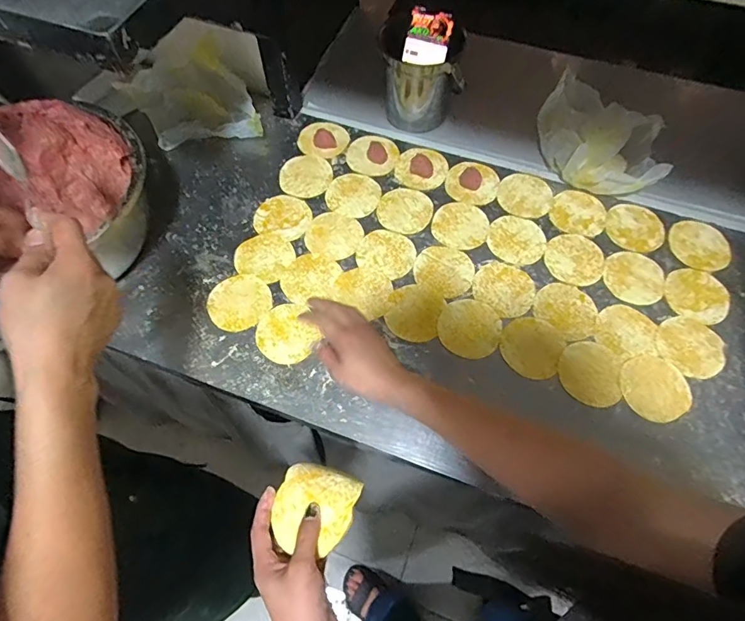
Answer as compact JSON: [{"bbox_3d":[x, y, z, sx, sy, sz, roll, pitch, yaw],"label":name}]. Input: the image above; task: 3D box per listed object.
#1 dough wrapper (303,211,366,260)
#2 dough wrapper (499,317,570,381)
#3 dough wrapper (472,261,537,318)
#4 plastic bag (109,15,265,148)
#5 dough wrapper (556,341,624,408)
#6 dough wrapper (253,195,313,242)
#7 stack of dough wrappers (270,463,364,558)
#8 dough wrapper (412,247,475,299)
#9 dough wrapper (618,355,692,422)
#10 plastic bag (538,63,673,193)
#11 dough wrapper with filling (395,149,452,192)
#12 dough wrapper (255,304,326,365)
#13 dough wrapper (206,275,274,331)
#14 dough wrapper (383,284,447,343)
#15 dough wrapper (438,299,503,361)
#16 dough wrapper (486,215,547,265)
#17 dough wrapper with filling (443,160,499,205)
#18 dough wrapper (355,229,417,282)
[{"bbox_3d":[-0.058,-0.112,0.663,0.080,0.004,0.076,19,65,10],"label":"dough wrapper"},{"bbox_3d":[0.205,0.046,0.582,0.076,0.004,0.081,0,63,0],"label":"dough wrapper"},{"bbox_3d":[0.183,-0.031,0.625,0.084,0.004,0.078,0,63,0],"label":"dough wrapper"},{"bbox_3d":[-0.298,-0.349,0.722,0.252,0.108,0.161,-4,63,-2],"label":"plastic bag"},{"bbox_3d":[0.273,0.078,0.568,0.077,0.004,0.082,12,64,6],"label":"dough wrapper"},{"bbox_3d":[-0.135,-0.142,0.680,0.083,0.004,0.074,12,64,7],"label":"dough wrapper"},{"bbox_3d":[-0.053,0.199,0.454,0.081,0.035,0.074,9,67,24],"label":"stack of dough wrappers"},{"bbox_3d":[0.103,-0.059,0.639,0.082,0.004,0.076,0,63,0],"label":"dough wrapper"},{"bbox_3d":[0.349,0.095,0.558,0.080,0.004,0.080,0,63,0],"label":"dough wrapper"},{"bbox_3d":[0.341,-0.255,0.690,0.194,0.081,0.141,29,67,14],"label":"plastic bag"},{"bbox_3d":[0.079,-0.232,0.717,0.082,0.016,0.086,0,63,0],"label":"dough wrapper with filling"},{"bbox_3d":[-0.113,0.030,0.590,0.074,0.004,0.081,0,63,0],"label":"dough wrapper"},{"bbox_3d":[-0.180,-0.012,0.612,0.082,0.004,0.082,0,63,0],"label":"dough wrapper"},{"bbox_3d":[0.056,0.003,0.607,0.071,0.004,0.080,16,65,9],"label":"dough wrapper"},{"bbox_3d":[0.128,0.022,0.595,0.081,0.004,0.081,0,63,0],"label":"dough wrapper"},{"bbox_3d":[0.210,-0.104,0.659,0.083,0.004,0.082,0,63,0],"label":"dough wrapper"},{"bbox_3d":[0.157,-0.204,0.704,0.080,0.014,0.080,0,63,0],"label":"dough wrapper with filling"},{"bbox_3d":[0.021,-0.084,0.650,0.083,0.004,0.072,25,66,13],"label":"dough wrapper"}]

